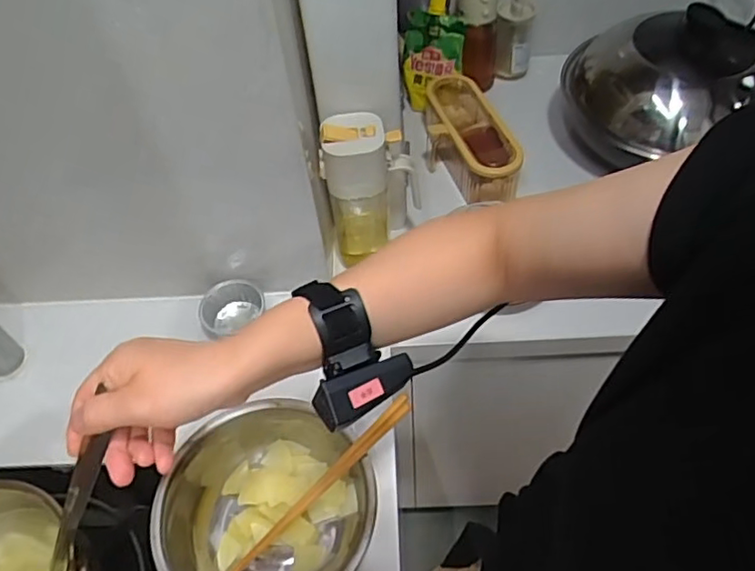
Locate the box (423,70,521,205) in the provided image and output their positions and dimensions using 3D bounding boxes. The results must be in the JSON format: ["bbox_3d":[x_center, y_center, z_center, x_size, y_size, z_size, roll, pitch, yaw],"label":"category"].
[{"bbox_3d":[0.131,-0.219,0.908,0.105,0.090,0.231,-17,53,-8],"label":"box"}]

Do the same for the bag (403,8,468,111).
[{"bbox_3d":[0.087,-0.361,0.969,0.101,0.153,0.024,17,40,18],"label":"bag"}]

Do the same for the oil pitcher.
[{"bbox_3d":[-0.016,-0.117,0.751,0.089,0.204,0.072,-11,52,-4],"label":"oil pitcher"}]

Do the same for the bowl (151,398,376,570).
[{"bbox_3d":[-0.099,0.228,0.589,0.196,0.097,0.198,-2,52,3],"label":"bowl"}]

